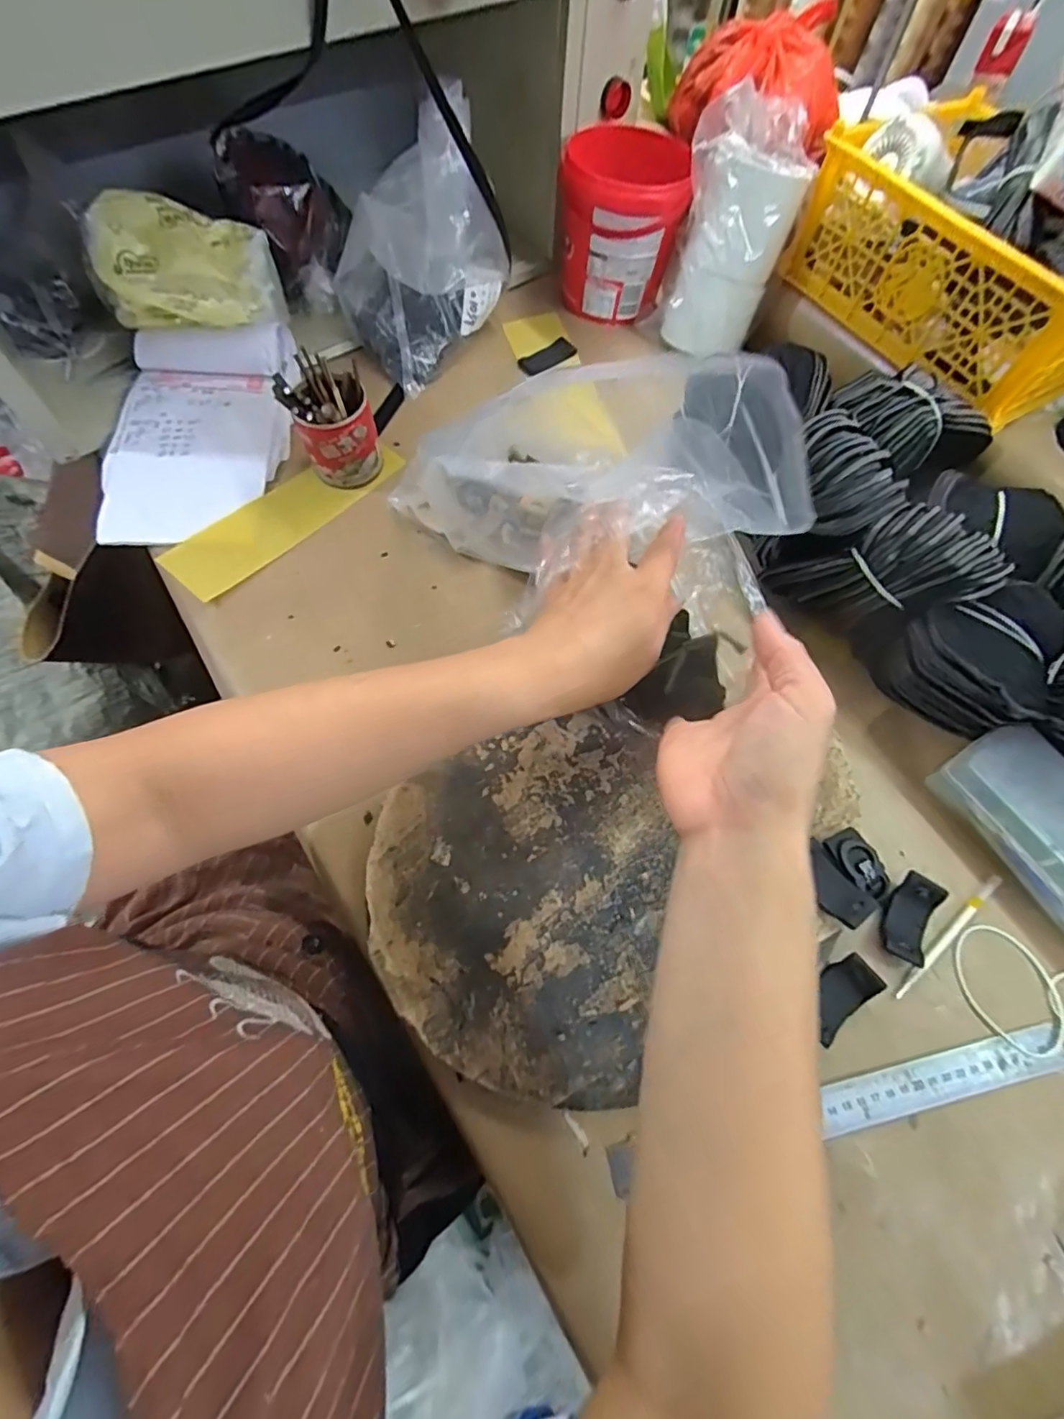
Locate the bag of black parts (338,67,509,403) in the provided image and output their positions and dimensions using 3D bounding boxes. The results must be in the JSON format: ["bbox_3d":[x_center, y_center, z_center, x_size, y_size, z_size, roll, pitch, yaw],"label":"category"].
[{"bbox_3d":[-0.105,-0.452,0.557,0.098,0.162,0.166,38,69,13],"label":"bag of black parts"}]

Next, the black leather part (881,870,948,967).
[{"bbox_3d":[0.259,0.143,0.381,0.030,0.016,0.056,25,67,8],"label":"black leather part"}]

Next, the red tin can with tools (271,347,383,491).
[{"bbox_3d":[-0.177,-0.254,0.492,0.065,0.082,0.067,1,66,-3],"label":"red tin can with tools"}]

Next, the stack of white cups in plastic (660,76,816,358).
[{"bbox_3d":[0.199,-0.477,0.562,0.107,0.178,0.103,16,66,4],"label":"stack of white cups in plastic"}]

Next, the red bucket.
[{"bbox_3d":[0.087,-0.513,0.591,0.120,0.132,0.105,3,66,-2],"label":"red bucket"}]

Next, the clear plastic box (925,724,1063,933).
[{"bbox_3d":[0.368,0.092,0.393,0.074,0.051,0.163,-30,71,-15],"label":"clear plastic box"}]

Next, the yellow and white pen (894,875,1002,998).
[{"bbox_3d":[0.288,0.156,0.386,0.118,0.009,0.007,-36,73,-17],"label":"yellow and white pen"}]

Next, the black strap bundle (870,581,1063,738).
[{"bbox_3d":[0.331,-0.035,0.422,0.110,0.091,0.111,40,70,13],"label":"black strap bundle"}]

